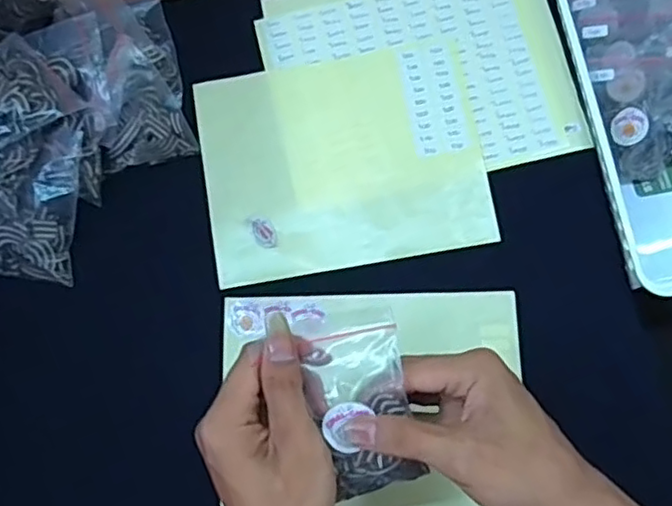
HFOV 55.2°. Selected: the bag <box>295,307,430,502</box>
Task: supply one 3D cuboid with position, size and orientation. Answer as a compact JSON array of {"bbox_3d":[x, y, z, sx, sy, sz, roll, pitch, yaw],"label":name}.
[{"bbox_3d":[0.015,0.082,0.344,0.051,0.018,0.096,-14,95,10],"label":"bag"}]

